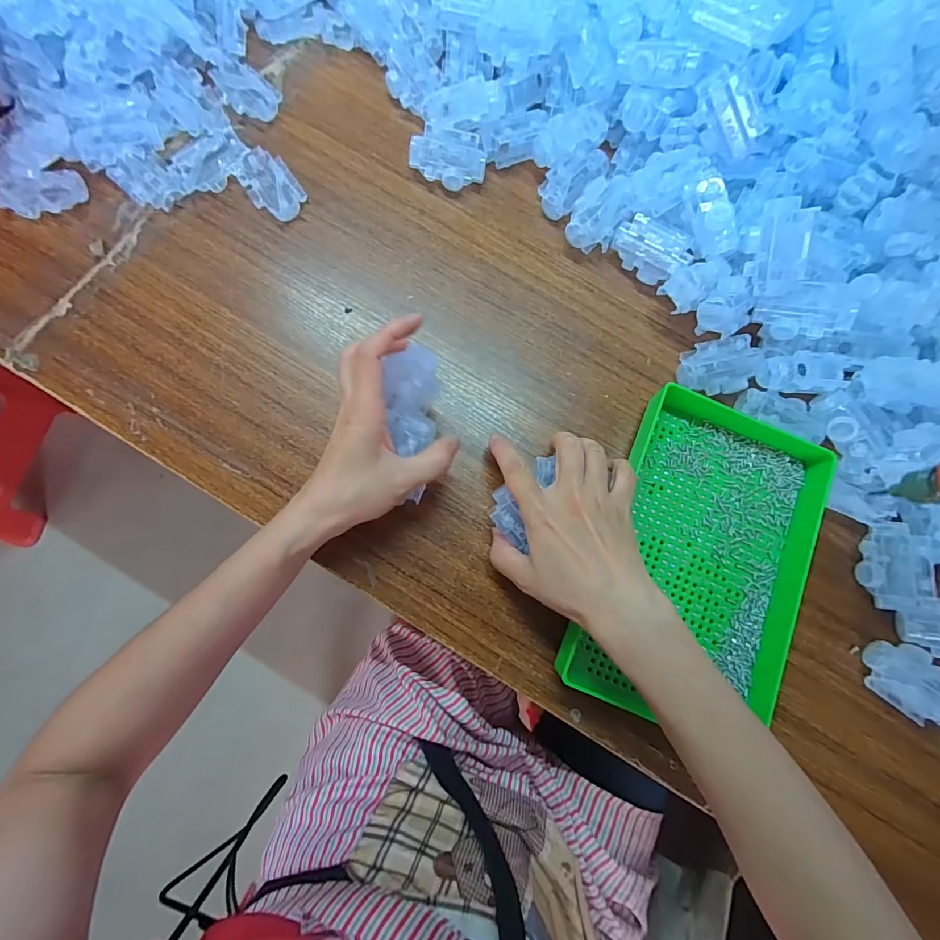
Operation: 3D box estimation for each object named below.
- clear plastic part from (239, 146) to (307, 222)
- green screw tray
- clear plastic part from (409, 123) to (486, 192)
[{"bbox_3d":[-0.179,-0.257,0.401,0.043,0.012,0.068,-33,83,-8],"label":"clear plastic part"},{"bbox_3d":[0.182,0.059,0.349,0.148,0.035,0.234,21,79,1],"label":"green screw tray"},{"bbox_3d":[-0.020,-0.286,0.407,0.066,0.024,0.046,19,79,1],"label":"clear plastic part"}]

